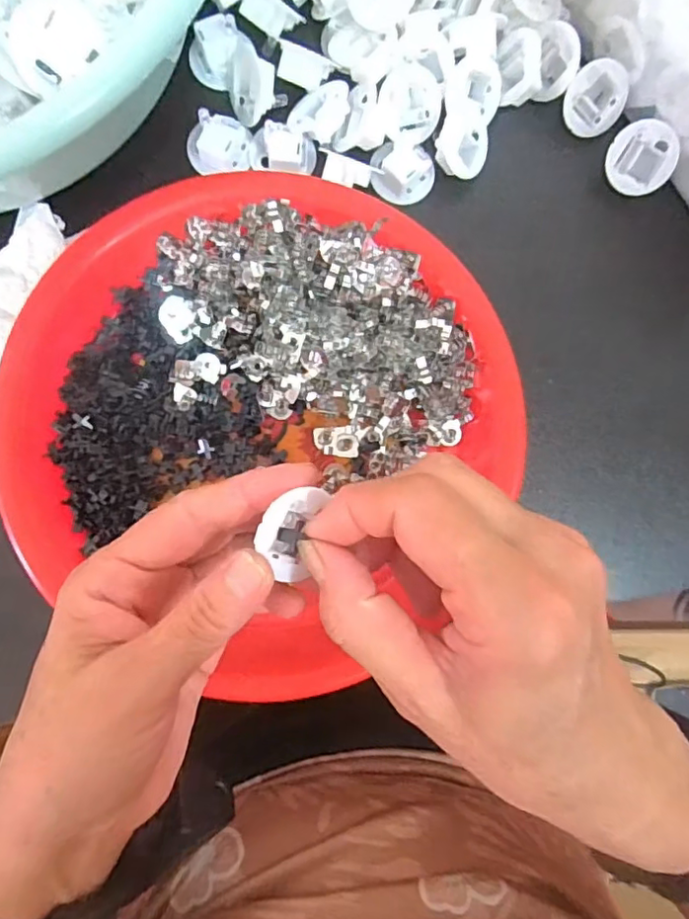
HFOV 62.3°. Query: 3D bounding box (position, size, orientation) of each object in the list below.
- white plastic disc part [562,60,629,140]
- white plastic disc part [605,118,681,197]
[{"bbox_3d":[0.127,-0.186,0.294,0.032,0.013,0.032,-3,125,-4],"label":"white plastic disc part"},{"bbox_3d":[0.151,-0.153,0.289,0.033,0.006,0.033,1,113,12],"label":"white plastic disc part"}]

